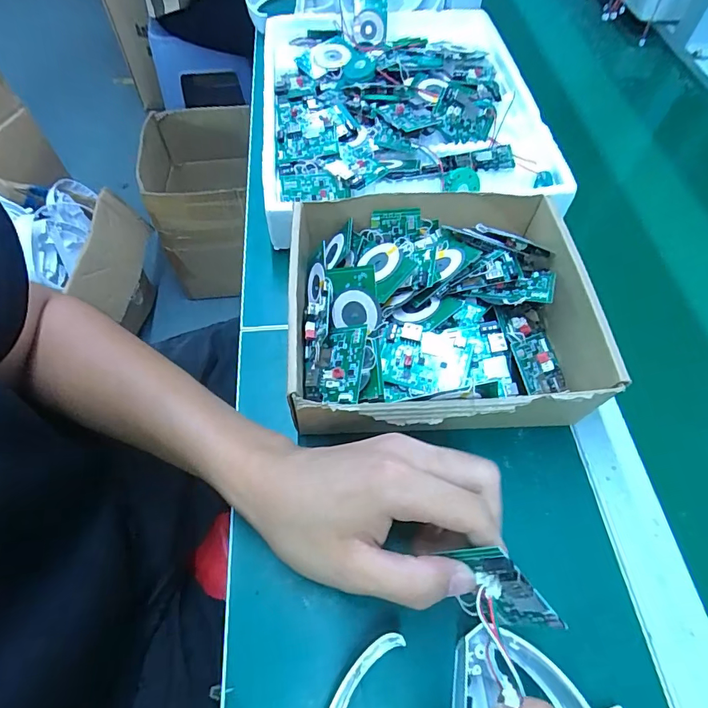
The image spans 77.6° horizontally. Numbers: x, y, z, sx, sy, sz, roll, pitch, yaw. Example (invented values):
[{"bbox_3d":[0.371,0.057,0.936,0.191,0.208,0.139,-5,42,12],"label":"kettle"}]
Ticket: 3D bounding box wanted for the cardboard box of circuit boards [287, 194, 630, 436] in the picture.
[{"bbox_3d":[0.067,-0.033,0.335,0.227,0.062,0.196,-3,60,-3],"label":"cardboard box of circuit boards"}]

